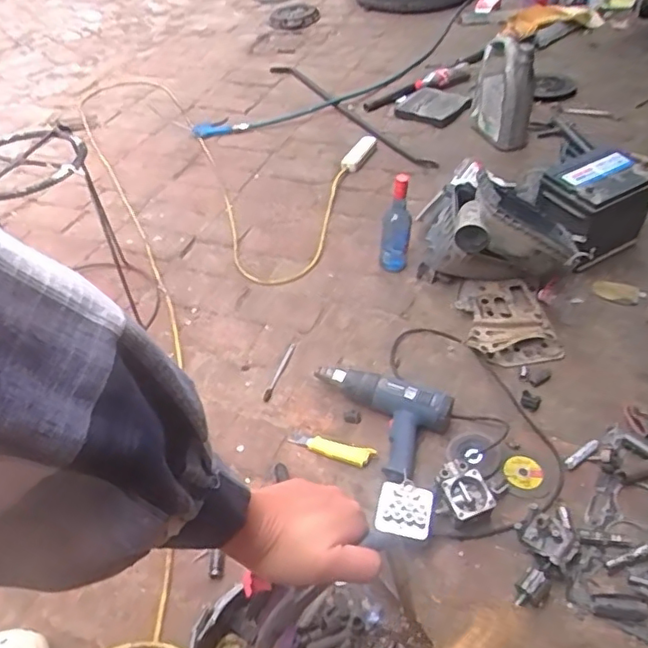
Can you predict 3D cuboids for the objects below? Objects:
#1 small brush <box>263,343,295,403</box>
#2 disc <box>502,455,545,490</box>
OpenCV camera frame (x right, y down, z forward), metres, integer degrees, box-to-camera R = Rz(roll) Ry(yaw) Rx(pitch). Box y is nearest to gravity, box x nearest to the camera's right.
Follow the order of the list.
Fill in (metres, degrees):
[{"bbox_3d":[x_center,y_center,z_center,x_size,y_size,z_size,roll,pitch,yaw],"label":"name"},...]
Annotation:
[{"bbox_3d":[-0.095,0.105,1.272,0.018,0.020,0.163,14,58,20],"label":"small brush"},{"bbox_3d":[0.359,0.268,1.061,0.071,0.005,0.064,-17,59,-14],"label":"disc"}]

